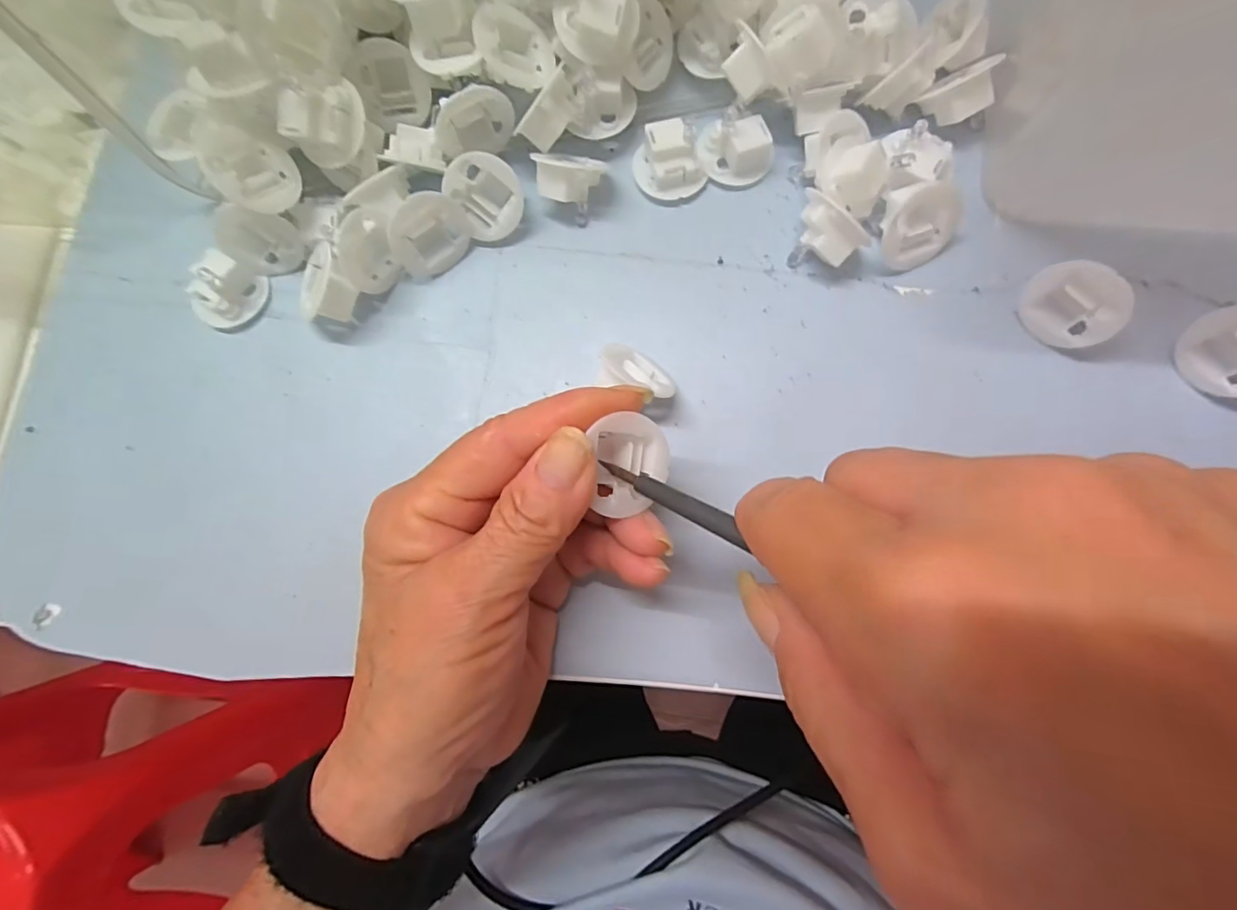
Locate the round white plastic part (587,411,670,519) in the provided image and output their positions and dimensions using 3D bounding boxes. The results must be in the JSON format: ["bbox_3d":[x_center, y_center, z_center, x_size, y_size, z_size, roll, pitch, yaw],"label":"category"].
[{"bbox_3d":[0.003,0.003,0.177,0.026,0.009,0.031,-7,99,-24],"label":"round white plastic part"}]

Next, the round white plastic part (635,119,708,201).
[{"bbox_3d":[0.021,-0.123,0.231,0.027,0.013,0.027,0,89,6],"label":"round white plastic part"}]

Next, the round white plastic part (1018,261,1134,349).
[{"bbox_3d":[0.168,-0.057,0.204,0.010,0.031,0.032,-36,91,-29],"label":"round white plastic part"}]

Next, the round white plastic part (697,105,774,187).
[{"bbox_3d":[0.048,-0.129,0.230,0.029,0.014,0.026,44,88,10],"label":"round white plastic part"}]

